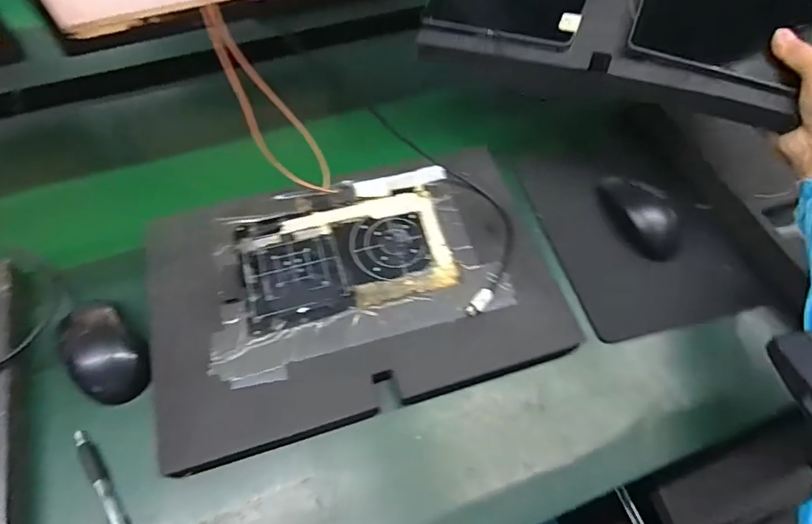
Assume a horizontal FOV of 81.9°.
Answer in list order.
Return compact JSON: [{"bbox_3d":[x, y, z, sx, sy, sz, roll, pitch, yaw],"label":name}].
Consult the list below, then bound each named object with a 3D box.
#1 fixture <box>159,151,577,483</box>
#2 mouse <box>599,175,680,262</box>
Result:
[{"bbox_3d":[-0.045,0.026,0.480,0.390,0.036,0.250,-14,60,-10],"label":"fixture"},{"bbox_3d":[0.272,-0.056,0.543,0.063,0.030,0.117,-25,63,-16],"label":"mouse"}]

